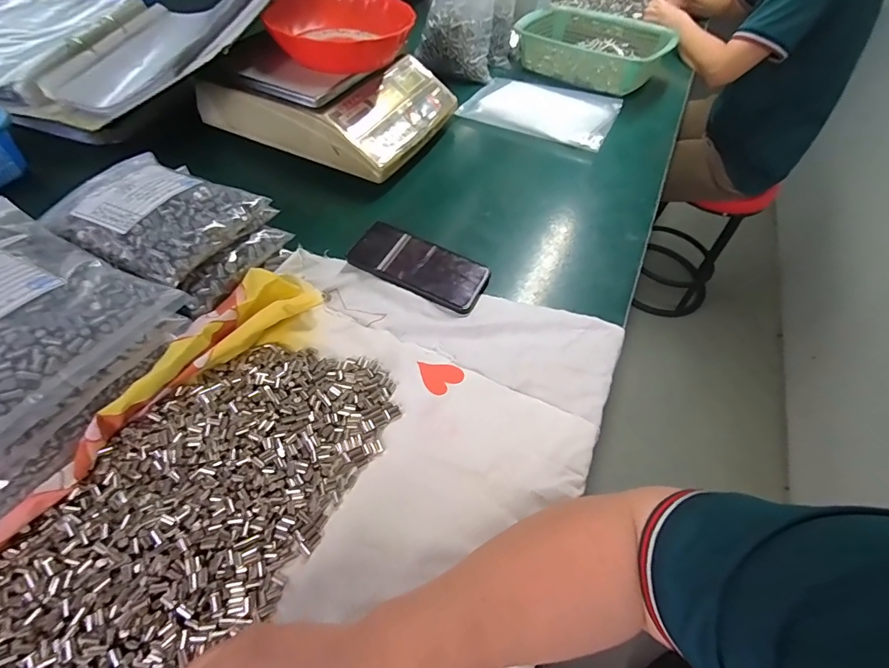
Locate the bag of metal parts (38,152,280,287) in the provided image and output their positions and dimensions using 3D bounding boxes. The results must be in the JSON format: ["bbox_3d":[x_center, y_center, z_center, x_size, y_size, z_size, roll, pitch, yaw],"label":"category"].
[{"bbox_3d":[-0.294,-0.127,0.419,0.175,0.035,0.134,23,55,12],"label":"bag of metal parts"}]

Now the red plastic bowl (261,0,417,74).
[{"bbox_3d":[-0.161,-0.453,0.628,0.207,0.053,0.207,2,54,-3],"label":"red plastic bowl"}]

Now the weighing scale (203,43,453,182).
[{"bbox_3d":[-0.174,-0.393,0.664,0.329,0.099,0.258,21,55,11],"label":"weighing scale"}]

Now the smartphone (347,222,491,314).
[{"bbox_3d":[-0.029,-0.085,0.497,0.161,0.014,0.075,25,56,13],"label":"smartphone"}]

